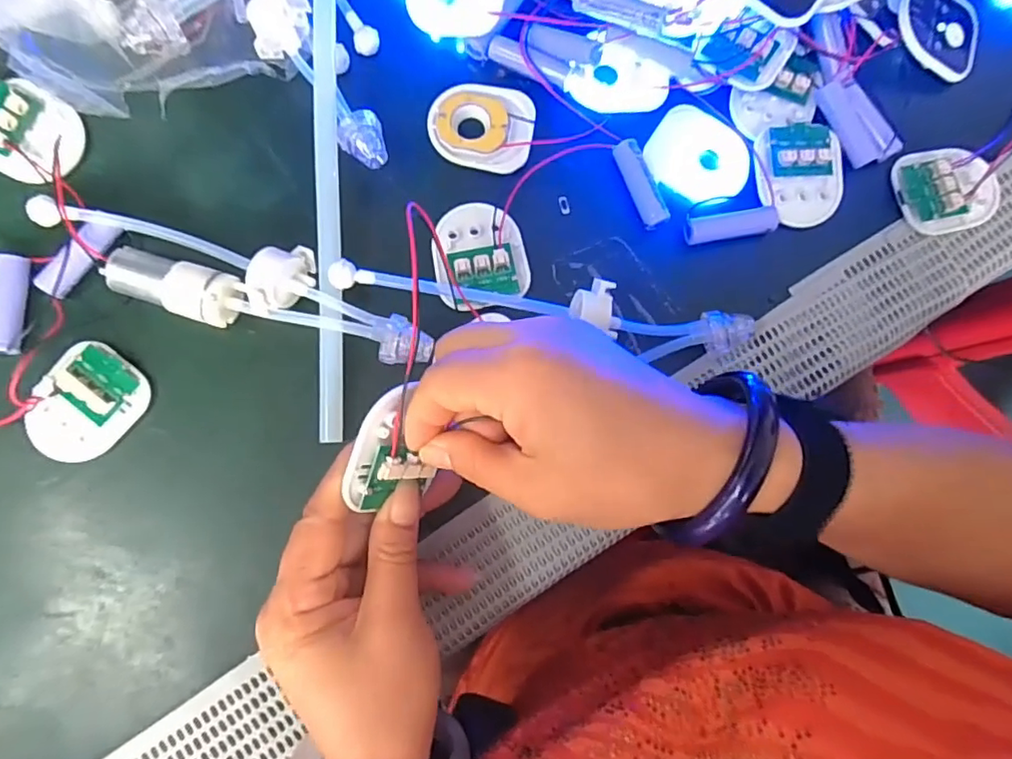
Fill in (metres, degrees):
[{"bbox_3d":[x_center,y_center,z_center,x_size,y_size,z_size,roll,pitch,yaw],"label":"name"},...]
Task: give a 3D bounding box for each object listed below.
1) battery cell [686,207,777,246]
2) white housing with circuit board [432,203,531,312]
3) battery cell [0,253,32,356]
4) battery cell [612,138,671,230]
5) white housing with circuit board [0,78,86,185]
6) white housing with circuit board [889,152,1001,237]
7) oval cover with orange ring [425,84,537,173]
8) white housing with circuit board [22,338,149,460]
[{"bbox_3d":[0.124,-0.085,0.312,0.049,0.011,0.015,-10,83,-3],"label":"battery cell"},{"bbox_3d":[-0.014,-0.067,0.302,0.049,0.015,0.059,-14,83,-4],"label":"white housing with circuit board"},{"bbox_3d":[-0.255,-0.039,0.289,0.014,0.012,0.051,2,82,-2],"label":"battery cell"},{"bbox_3d":[0.075,-0.108,0.312,0.014,0.010,0.050,-21,83,-4],"label":"battery cell"},{"bbox_3d":[-0.255,-0.131,0.302,0.057,0.014,0.049,32,83,3],"label":"white housing with circuit board"},{"bbox_3d":[0.254,-0.109,0.320,0.060,0.012,0.049,-11,83,-3],"label":"white housing with circuit board"},{"bbox_3d":[-0.014,-0.142,0.315,0.058,0.007,0.048,9,82,-1],"label":"oval cover with orange ring"},{"bbox_3d":[-0.212,0.013,0.283,0.045,0.012,0.058,38,83,3],"label":"white housing with circuit board"}]

